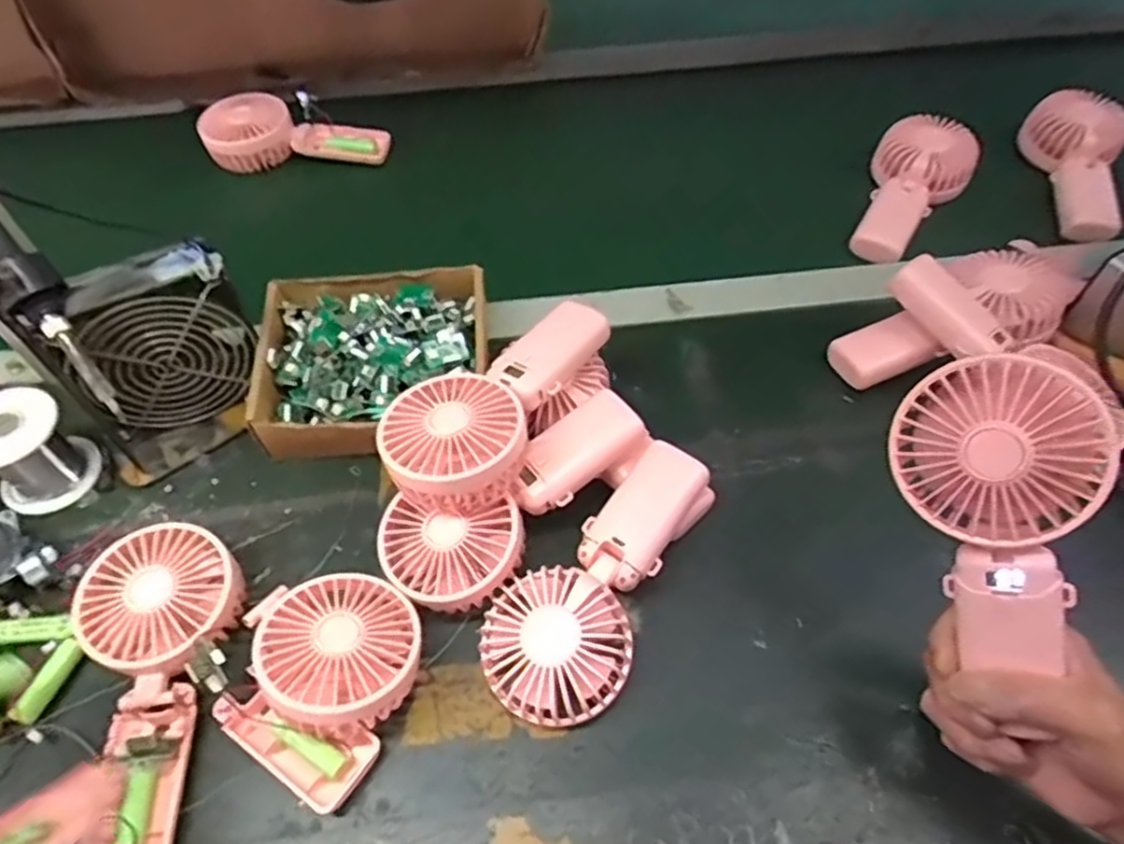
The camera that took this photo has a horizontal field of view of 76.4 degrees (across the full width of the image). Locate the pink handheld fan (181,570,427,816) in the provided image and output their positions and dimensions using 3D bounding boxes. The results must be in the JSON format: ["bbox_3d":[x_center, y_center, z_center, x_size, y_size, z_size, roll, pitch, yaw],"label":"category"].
[{"bbox_3d":[-0.140,0.141,0.414,0.105,0.061,0.112,27,60,19],"label":"pink handheld fan"}]

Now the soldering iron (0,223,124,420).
[{"bbox_3d":[-0.306,-0.095,0.389,0.029,0.023,0.211,-36,93,-22],"label":"soldering iron"}]

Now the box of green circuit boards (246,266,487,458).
[{"bbox_3d":[-0.140,-0.042,0.546,0.168,0.058,0.154,-2,54,0],"label":"box of green circuit boards"}]

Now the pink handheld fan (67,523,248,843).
[{"bbox_3d":[-0.239,0.155,0.420,0.088,0.053,0.189,-6,68,-3],"label":"pink handheld fan"}]

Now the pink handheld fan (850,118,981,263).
[{"bbox_3d":[0.321,-0.215,0.667,0.087,0.060,0.151,28,72,20],"label":"pink handheld fan"}]

